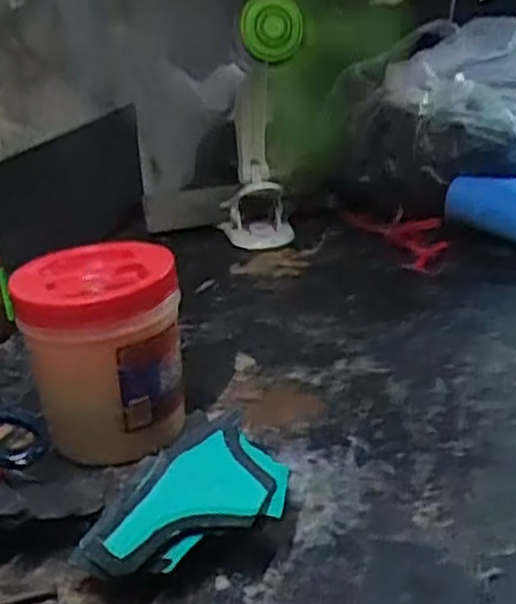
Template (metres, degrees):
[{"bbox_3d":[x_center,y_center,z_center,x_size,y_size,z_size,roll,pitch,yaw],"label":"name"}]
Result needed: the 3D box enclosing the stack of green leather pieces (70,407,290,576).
[{"bbox_3d":[-0.034,0.129,0.513,0.101,0.048,0.162,7,26,26],"label":"stack of green leather pieces"}]

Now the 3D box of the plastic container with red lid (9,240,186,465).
[{"bbox_3d":[-0.115,0.040,0.607,0.117,0.143,0.104,-10,24,-11],"label":"plastic container with red lid"}]

